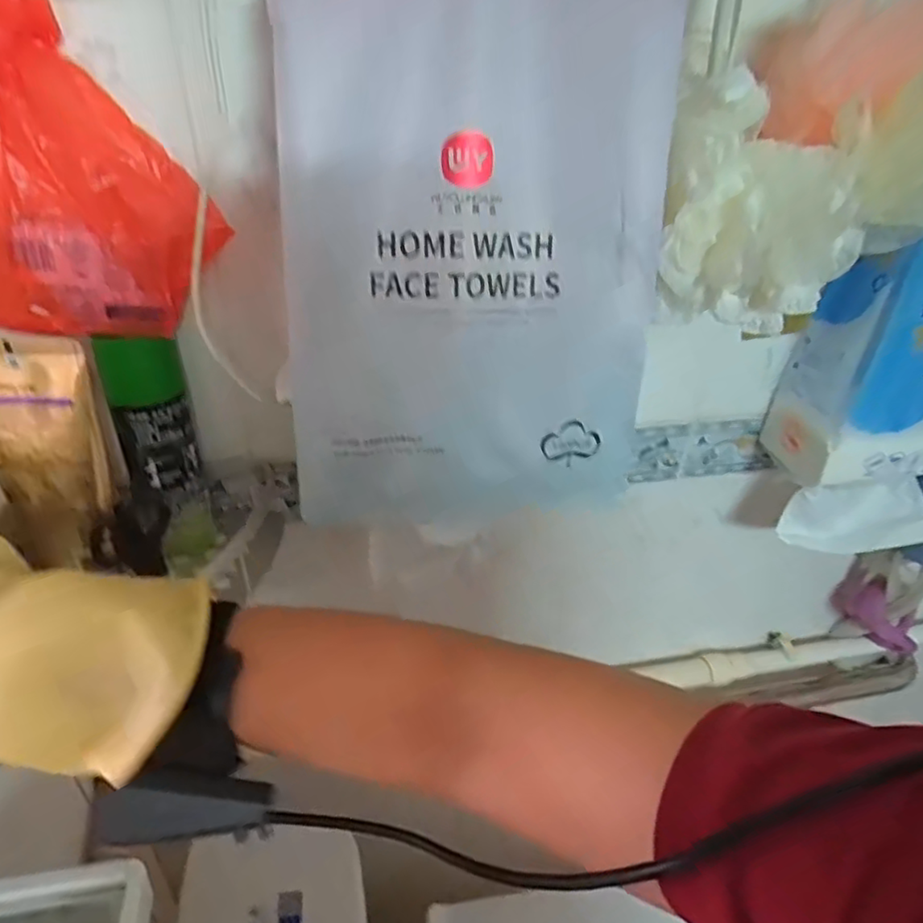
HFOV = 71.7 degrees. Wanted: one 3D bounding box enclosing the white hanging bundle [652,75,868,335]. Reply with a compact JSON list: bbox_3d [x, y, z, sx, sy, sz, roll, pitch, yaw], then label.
[{"bbox_3d":[0.172,-0.139,0.365,0.099,0.122,0.071,21,38,22],"label":"white hanging bundle"}]

